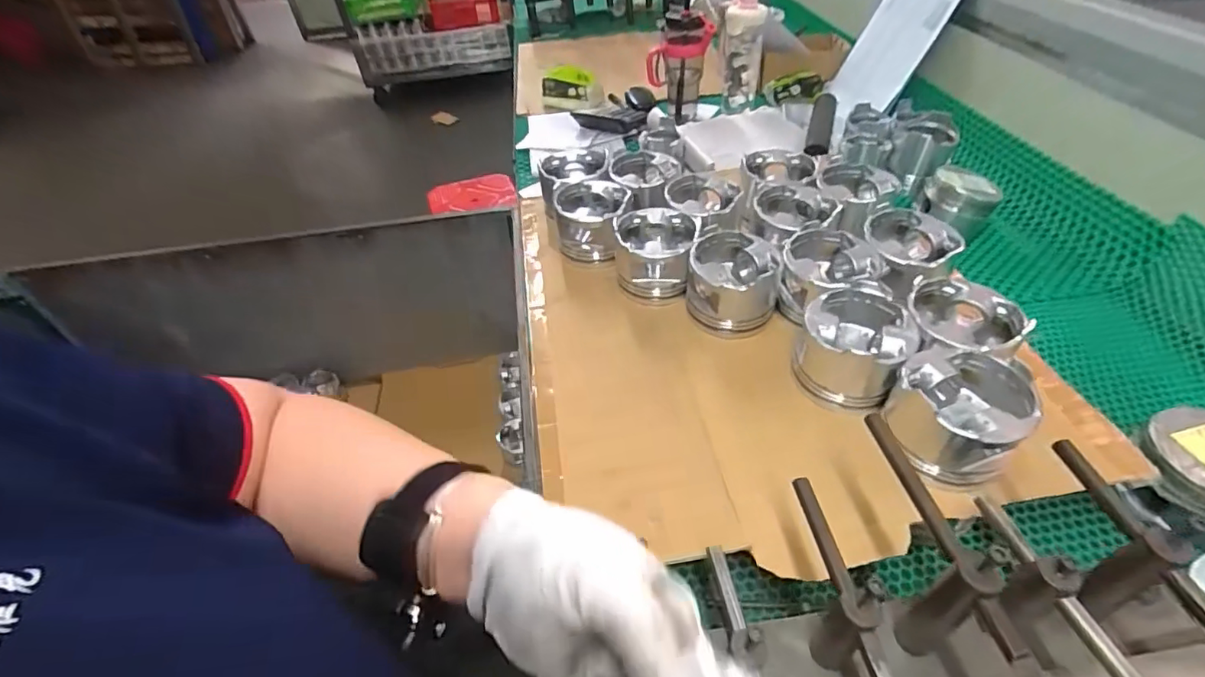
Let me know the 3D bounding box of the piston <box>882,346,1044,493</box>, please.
[{"bbox_3d":[0.317,0.065,0.475,0.101,0.069,0.110,32,56,31],"label":"piston"}]

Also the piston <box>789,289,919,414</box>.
[{"bbox_3d":[0.245,0.011,0.526,0.095,0.080,0.101,-2,45,2],"label":"piston"}]

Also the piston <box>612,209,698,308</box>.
[{"bbox_3d":[0.065,-0.102,0.649,0.094,0.071,0.097,-1,45,4],"label":"piston"}]

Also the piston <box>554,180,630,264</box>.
[{"bbox_3d":[-0.013,-0.157,0.707,0.097,0.069,0.102,0,45,5],"label":"piston"}]

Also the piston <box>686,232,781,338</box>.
[{"bbox_3d":[0.148,-0.065,0.605,0.100,0.068,0.101,7,46,12],"label":"piston"}]

